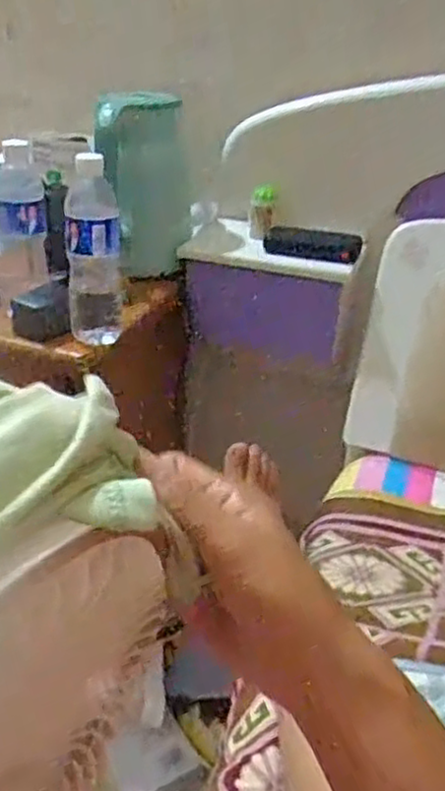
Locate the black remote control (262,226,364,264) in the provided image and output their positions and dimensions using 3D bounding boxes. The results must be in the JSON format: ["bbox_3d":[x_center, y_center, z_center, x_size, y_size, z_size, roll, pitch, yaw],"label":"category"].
[{"bbox_3d":[0.132,-0.224,1.038,0.142,0.036,0.033,14,32,19],"label":"black remote control"}]

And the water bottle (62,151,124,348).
[{"bbox_3d":[-0.156,-0.171,0.859,0.064,0.218,0.064,-2,30,-8],"label":"water bottle"}]

